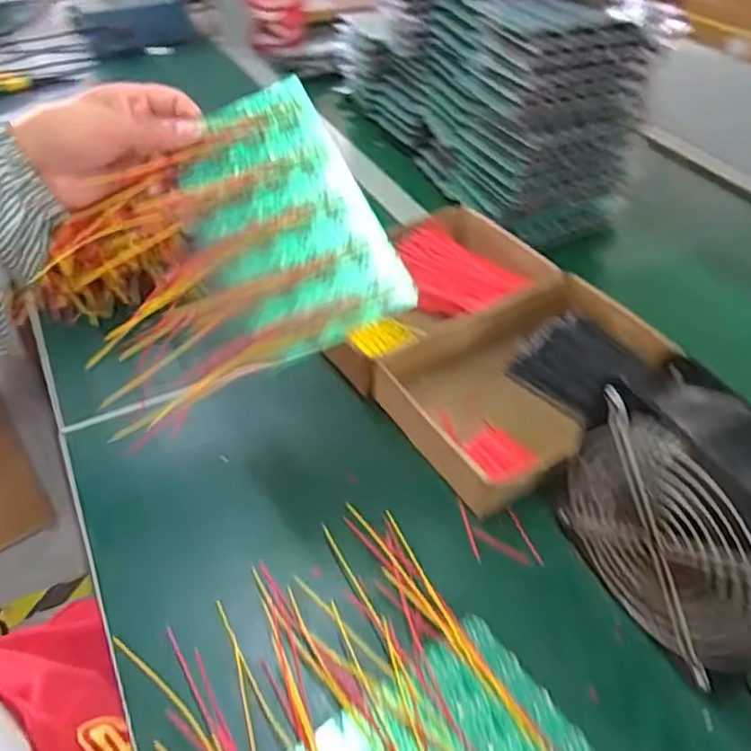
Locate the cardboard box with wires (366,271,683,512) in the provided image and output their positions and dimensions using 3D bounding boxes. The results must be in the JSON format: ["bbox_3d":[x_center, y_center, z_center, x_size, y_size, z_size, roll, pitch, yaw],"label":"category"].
[{"bbox_3d":[0.118,0.004,0.523,0.203,0.068,0.146,-26,51,-25],"label":"cardboard box with wires"}]

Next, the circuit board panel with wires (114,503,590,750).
[{"bbox_3d":[-0.008,0.190,0.355,0.177,0.033,0.198,-31,54,-29],"label":"circuit board panel with wires"}]

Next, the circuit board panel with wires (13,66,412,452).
[{"bbox_3d":[-0.104,-0.074,0.418,0.209,0.027,0.169,-28,80,-6],"label":"circuit board panel with wires"}]

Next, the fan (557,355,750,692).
[{"bbox_3d":[0.187,0.091,0.376,0.065,0.153,0.142,-19,49,-19],"label":"fan"}]

